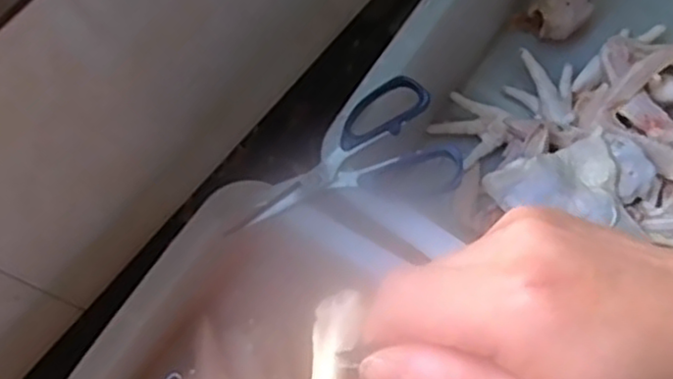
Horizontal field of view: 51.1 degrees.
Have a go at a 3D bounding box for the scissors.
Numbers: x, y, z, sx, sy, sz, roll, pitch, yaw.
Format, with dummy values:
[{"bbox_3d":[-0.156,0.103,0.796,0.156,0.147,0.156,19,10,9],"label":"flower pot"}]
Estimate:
[{"bbox_3d":[0.001,-0.016,0.538,0.172,0.028,0.097,-22,70,-5],"label":"scissors"}]

